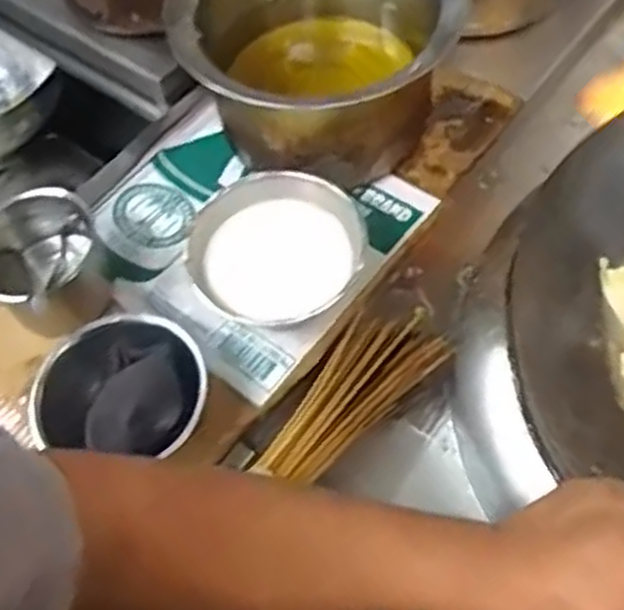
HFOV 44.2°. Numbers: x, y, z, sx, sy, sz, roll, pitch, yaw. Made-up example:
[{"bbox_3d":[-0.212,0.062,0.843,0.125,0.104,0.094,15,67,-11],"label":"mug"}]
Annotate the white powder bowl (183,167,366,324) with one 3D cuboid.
[{"bbox_3d":[-0.030,-0.046,0.748,0.159,0.081,0.148,-2,59,3],"label":"white powder bowl"}]

